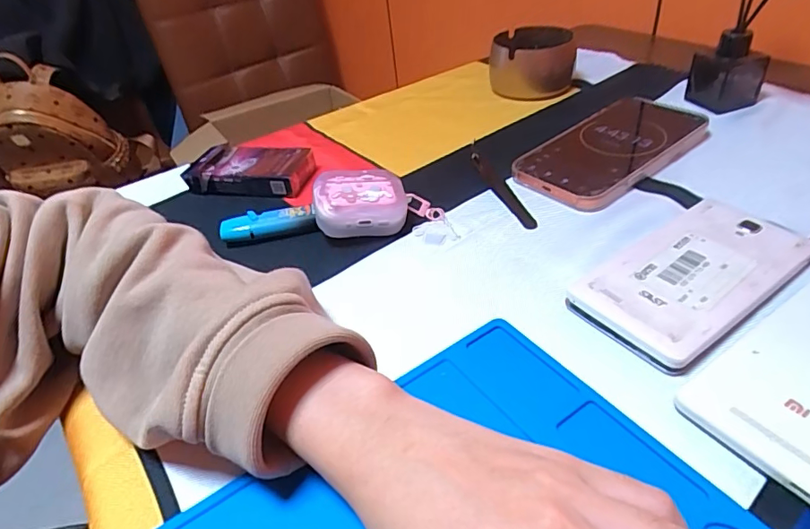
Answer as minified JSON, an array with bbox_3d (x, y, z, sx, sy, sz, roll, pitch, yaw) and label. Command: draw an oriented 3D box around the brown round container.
[{"bbox_3d":[0.131,-0.209,0.534,0.086,0.049,0.075,6,41,15],"label":"brown round container"}]

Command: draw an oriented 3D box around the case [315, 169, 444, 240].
[{"bbox_3d":[-0.021,-0.046,0.373,0.089,0.038,0.042,-11,40,-4],"label":"case"}]

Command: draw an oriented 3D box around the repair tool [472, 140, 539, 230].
[{"bbox_3d":[0.074,-0.063,0.406,0.015,0.013,0.123,-14,40,-8],"label":"repair tool"}]

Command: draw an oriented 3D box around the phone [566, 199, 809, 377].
[{"bbox_3d":[0.168,0.005,0.297,0.142,0.013,0.072,-29,44,-24],"label":"phone"}]

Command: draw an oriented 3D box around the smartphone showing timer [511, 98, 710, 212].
[{"bbox_3d":[0.167,-0.094,0.416,0.162,0.017,0.084,-31,45,-26],"label":"smartphone showing timer"}]

